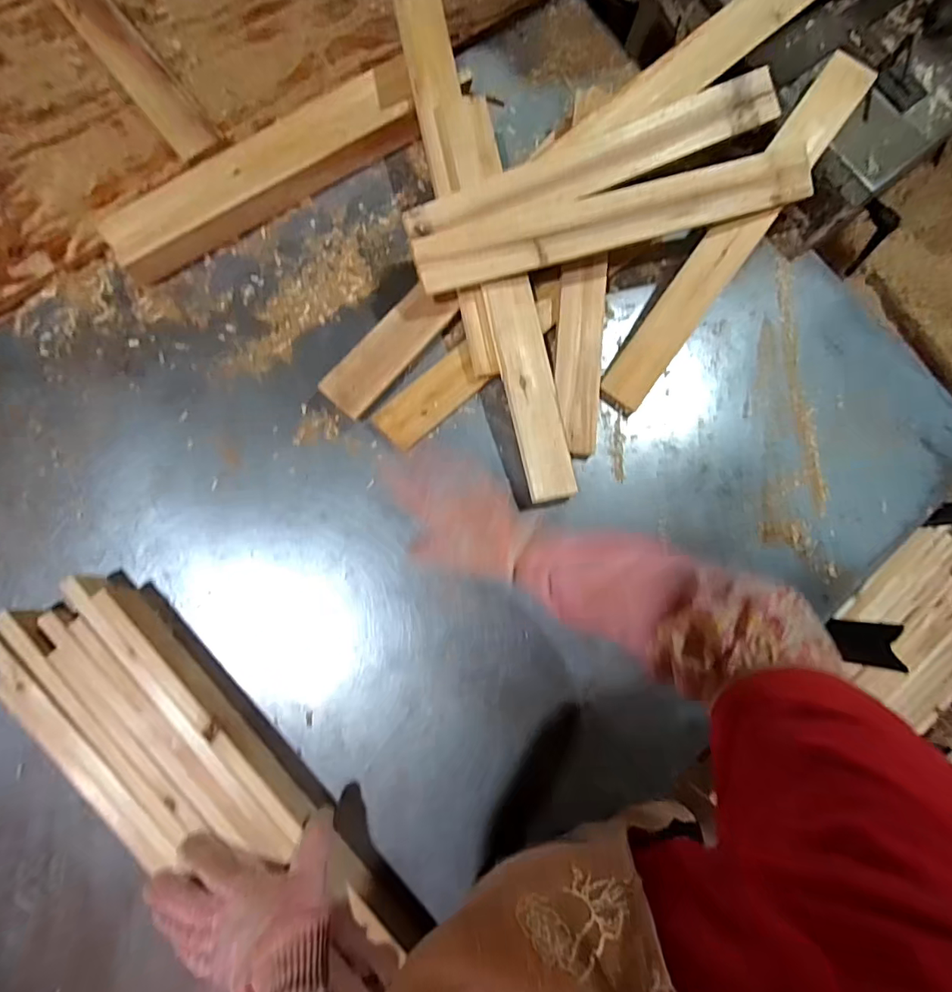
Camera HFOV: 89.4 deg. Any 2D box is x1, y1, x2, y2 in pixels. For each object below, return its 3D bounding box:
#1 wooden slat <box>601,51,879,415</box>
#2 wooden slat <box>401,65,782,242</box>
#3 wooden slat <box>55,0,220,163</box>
[{"bbox_3d":[0.326,-0.327,0.619,0.060,0.019,0.496,35,95,1],"label":"wooden slat"},{"bbox_3d":[0.150,-0.406,0.585,0.486,0.026,0.063,-25,84,-9],"label":"wooden slat"},{"bbox_3d":[-0.477,-0.603,0.607,0.059,0.022,0.421,-39,86,-10],"label":"wooden slat"}]

